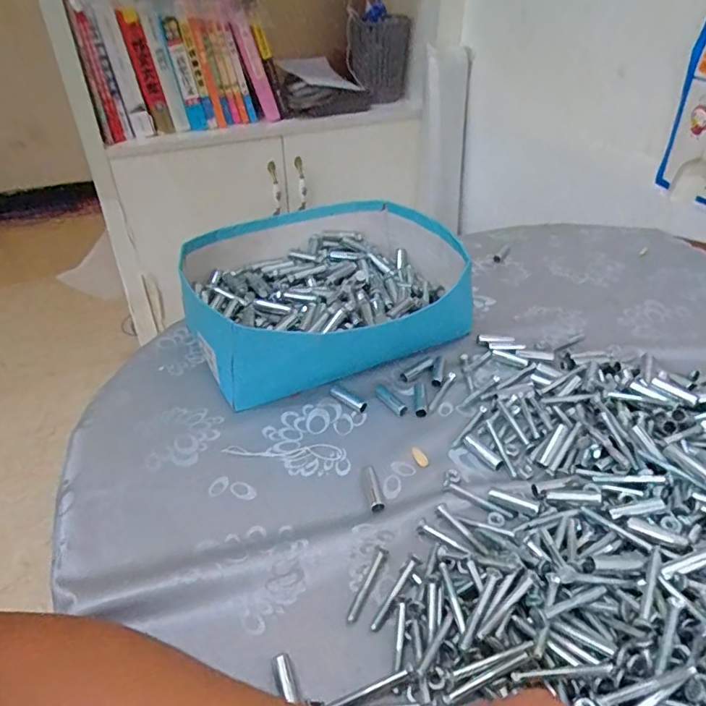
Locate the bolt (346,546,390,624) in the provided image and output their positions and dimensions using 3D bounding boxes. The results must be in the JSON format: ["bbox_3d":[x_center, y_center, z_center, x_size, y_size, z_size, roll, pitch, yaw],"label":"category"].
[{"bbox_3d":[0.010,0.157,0.365,0.009,0.004,0.056,14,40,20],"label":"bolt"}]

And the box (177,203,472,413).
[{"bbox_3d":[-0.025,-0.067,0.595,0.295,0.087,0.255,-13,38,-14],"label":"box"}]

